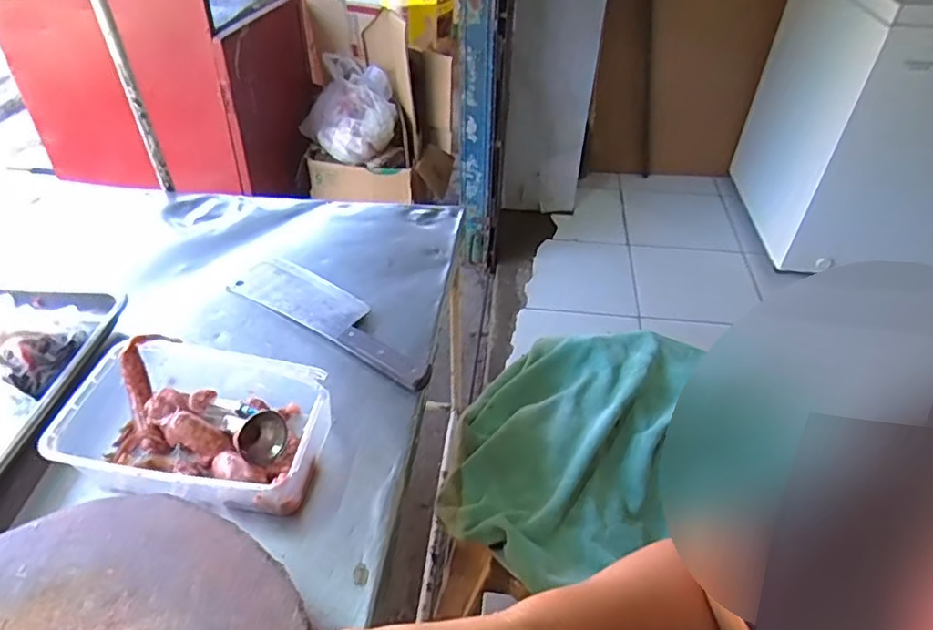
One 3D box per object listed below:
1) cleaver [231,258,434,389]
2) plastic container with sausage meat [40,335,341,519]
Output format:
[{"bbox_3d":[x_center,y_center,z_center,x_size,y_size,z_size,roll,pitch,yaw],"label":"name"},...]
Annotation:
[{"bbox_3d":[-0.176,-0.005,0.796,0.353,0.024,0.090,26,46,26],"label":"cleaver"},{"bbox_3d":[-0.276,0.120,0.615,0.255,0.078,0.158,7,41,6],"label":"plastic container with sausage meat"}]

